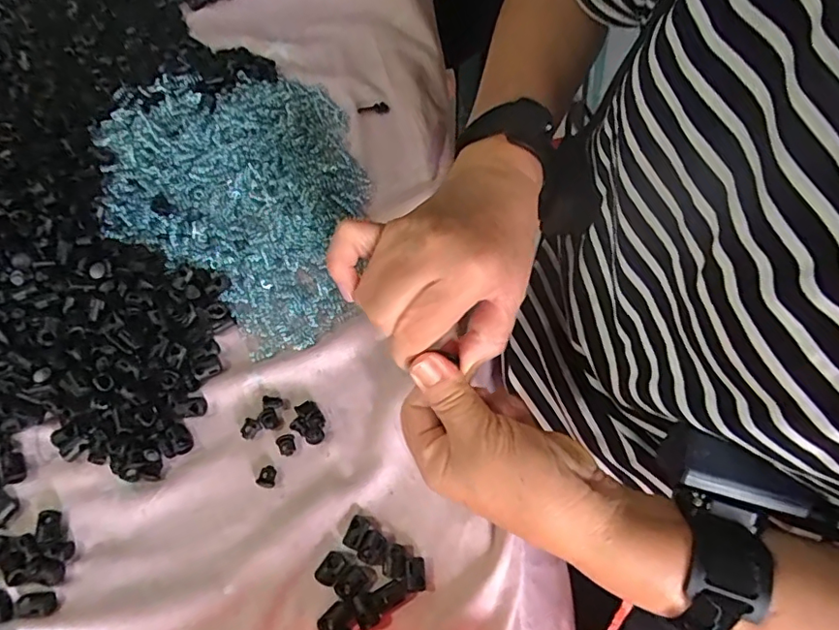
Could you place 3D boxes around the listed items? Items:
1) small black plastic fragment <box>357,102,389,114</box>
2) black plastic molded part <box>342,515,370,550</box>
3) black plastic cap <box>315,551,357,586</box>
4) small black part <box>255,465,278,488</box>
[{"bbox_3d":[-0.045,-0.200,0.524,0.031,0.004,0.013,-7,65,-4],"label":"small black plastic fragment"},{"bbox_3d":[-0.042,0.141,0.351,0.012,0.006,0.019,24,66,11],"label":"black plastic molded part"},{"bbox_3d":[-0.054,0.159,0.343,0.025,0.005,0.016,-41,71,-18],"label":"black plastic cap"},{"bbox_3d":[-0.107,0.112,0.377,0.012,0.005,0.015,5,64,2],"label":"small black part"}]

